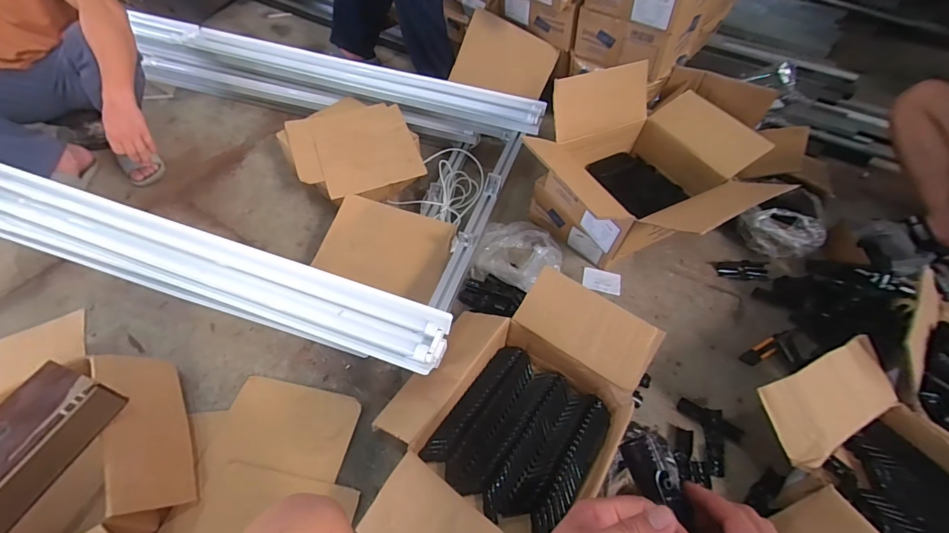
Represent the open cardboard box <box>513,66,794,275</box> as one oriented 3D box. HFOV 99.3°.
[{"bbox_3d":[0.447,-0.223,1.010,0.606,0.332,0.457,-27,58,-20],"label":"open cardboard box"}]

